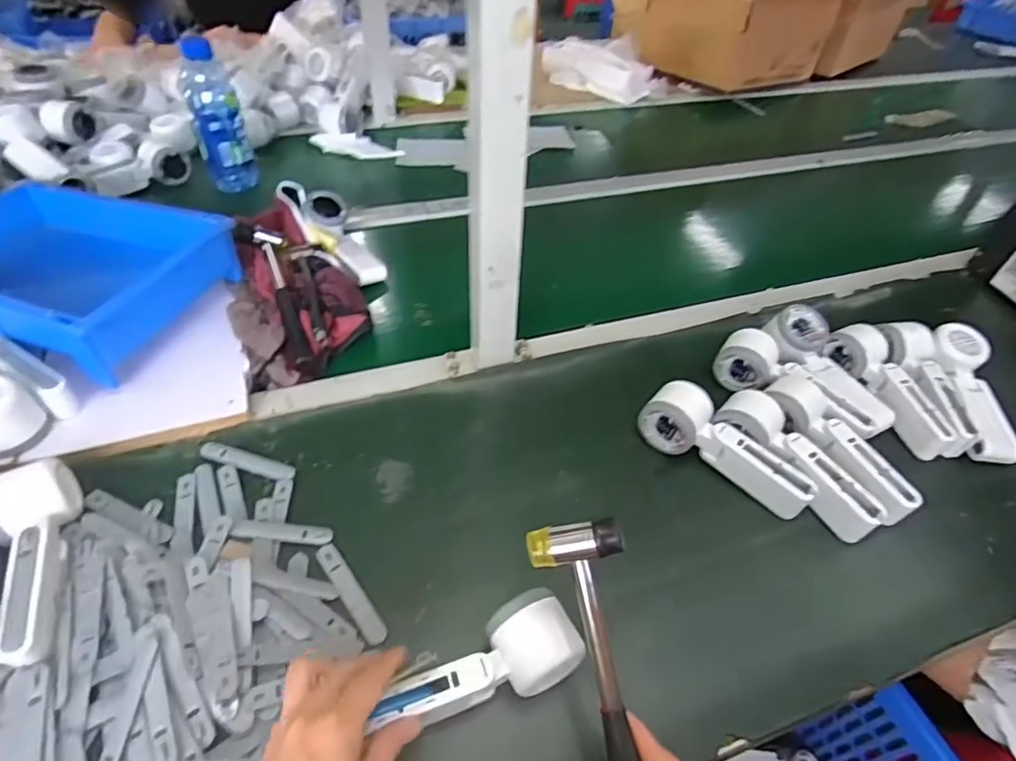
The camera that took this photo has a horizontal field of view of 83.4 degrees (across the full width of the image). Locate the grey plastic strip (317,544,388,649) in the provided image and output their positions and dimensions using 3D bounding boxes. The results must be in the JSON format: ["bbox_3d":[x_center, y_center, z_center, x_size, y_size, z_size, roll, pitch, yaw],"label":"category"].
[{"bbox_3d":[-0.127,0.171,0.462,0.017,0.004,0.095,-28,55,-28],"label":"grey plastic strip"}]

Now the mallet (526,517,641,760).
[{"bbox_3d":[0.066,0.213,0.345,0.051,0.034,0.250,-10,81,-14],"label":"mallet"}]

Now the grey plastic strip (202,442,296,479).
[{"bbox_3d":[-0.249,0.077,0.542,0.097,0.004,0.018,16,48,9],"label":"grey plastic strip"}]

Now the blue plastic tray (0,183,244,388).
[{"bbox_3d":[-0.500,-0.126,0.630,0.312,0.090,0.209,17,47,11],"label":"blue plastic tray"}]

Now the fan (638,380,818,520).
[{"bbox_3d":[0.209,0.068,0.552,0.052,0.048,0.164,-34,58,-31],"label":"fan"}]

